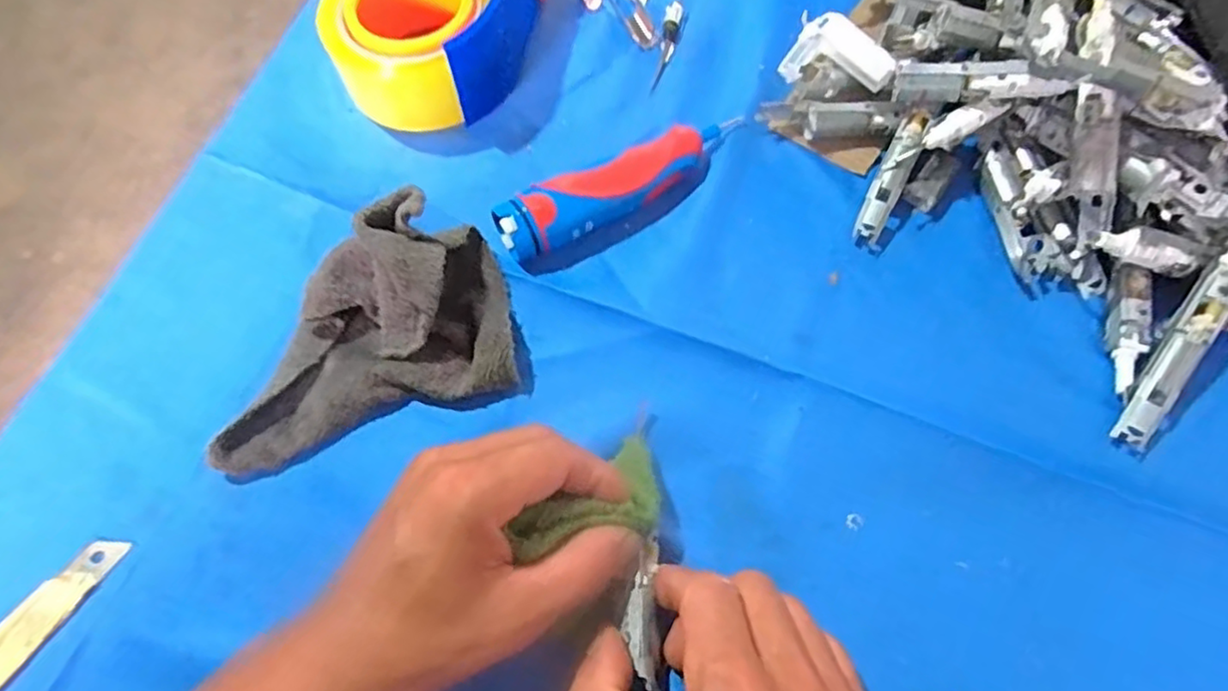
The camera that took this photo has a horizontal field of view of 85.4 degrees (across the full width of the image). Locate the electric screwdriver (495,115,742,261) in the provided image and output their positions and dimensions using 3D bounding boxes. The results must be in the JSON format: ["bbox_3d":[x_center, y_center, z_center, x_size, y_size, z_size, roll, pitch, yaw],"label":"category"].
[{"bbox_3d":[0.006,-0.092,0.376,0.149,0.028,0.031,-28,70,-12],"label":"electric screwdriver"}]

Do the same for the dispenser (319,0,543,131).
[{"bbox_3d":[-0.109,-0.209,0.409,0.108,0.061,0.157,11,68,4],"label":"dispenser"}]

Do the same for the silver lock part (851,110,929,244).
[{"bbox_3d":[0.159,-0.097,0.379,0.017,0.014,0.085,25,84,9],"label":"silver lock part"}]

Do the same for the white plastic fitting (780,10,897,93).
[{"bbox_3d":[0.134,-0.169,0.402,0.067,0.047,0.022,37,72,13],"label":"white plastic fitting"}]

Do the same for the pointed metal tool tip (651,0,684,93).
[{"bbox_3d":[0.035,-0.197,0.435,0.010,0.006,0.074,10,68,4],"label":"pointed metal tool tip"}]

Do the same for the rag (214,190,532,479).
[{"bbox_3d":[-0.126,-0.007,0.321,0.149,0.055,0.092,-19,69,-8],"label":"rag"}]

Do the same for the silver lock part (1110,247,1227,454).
[{"bbox_3d":[0.291,-0.002,0.337,0.016,0.015,0.122,34,85,13],"label":"silver lock part"}]

